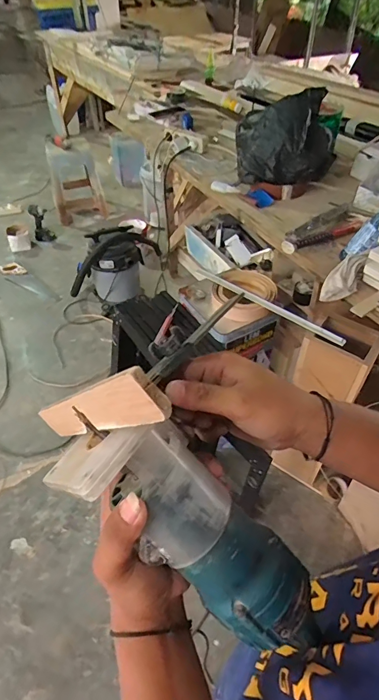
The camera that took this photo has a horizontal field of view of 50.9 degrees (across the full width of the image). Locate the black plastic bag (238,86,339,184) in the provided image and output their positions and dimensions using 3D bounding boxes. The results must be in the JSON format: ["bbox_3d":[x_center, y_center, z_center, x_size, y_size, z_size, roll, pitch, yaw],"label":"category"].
[{"bbox_3d":[0.298,-0.652,1.242,0.308,0.227,0.200,6,46,7],"label":"black plastic bag"}]

